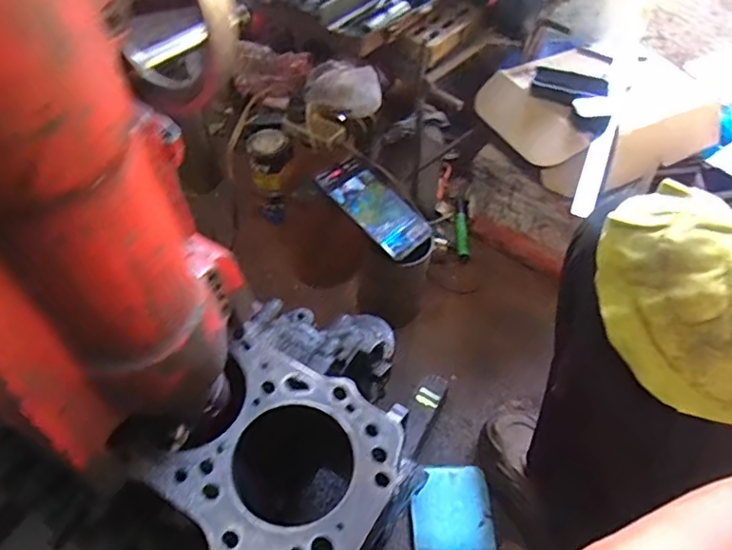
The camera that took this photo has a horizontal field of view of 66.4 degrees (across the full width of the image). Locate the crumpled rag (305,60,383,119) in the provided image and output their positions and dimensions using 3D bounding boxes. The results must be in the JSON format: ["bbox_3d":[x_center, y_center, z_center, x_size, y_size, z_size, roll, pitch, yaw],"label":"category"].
[{"bbox_3d":[-0.041,-0.339,1.014,0.157,0.109,0.030,29,58,21],"label":"crumpled rag"}]

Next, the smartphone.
[{"bbox_3d":[0.018,-0.088,0.758,0.080,0.013,0.176,-39,77,-25],"label":"smartphone"}]

